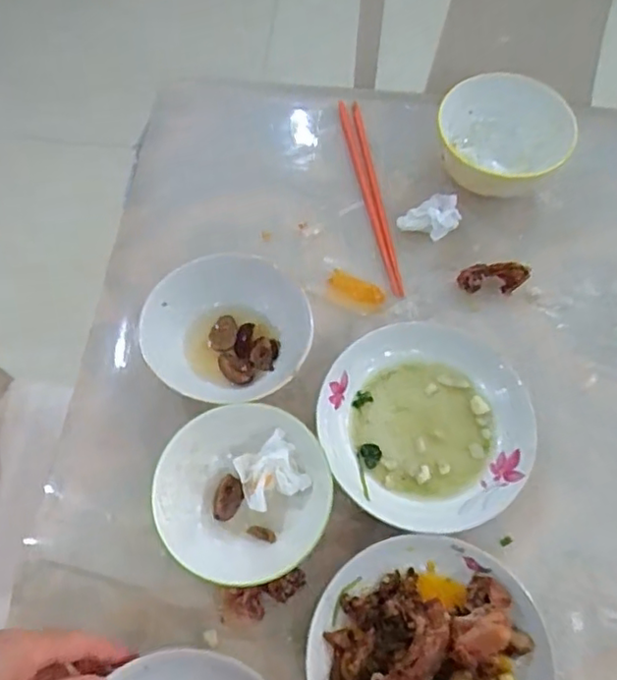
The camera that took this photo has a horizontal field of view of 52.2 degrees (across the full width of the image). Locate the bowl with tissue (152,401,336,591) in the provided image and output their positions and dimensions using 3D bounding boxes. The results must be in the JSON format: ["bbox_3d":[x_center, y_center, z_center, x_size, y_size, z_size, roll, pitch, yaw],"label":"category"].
[{"bbox_3d":[-0.048,0.114,0.465,0.122,0.054,0.130,0,65,0],"label":"bowl with tissue"}]

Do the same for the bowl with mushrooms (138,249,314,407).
[{"bbox_3d":[-0.066,-0.005,0.531,0.136,0.058,0.113,-26,67,-11],"label":"bowl with mushrooms"}]

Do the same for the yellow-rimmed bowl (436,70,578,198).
[{"bbox_3d":[0.181,-0.187,0.599,0.121,0.068,0.113,0,65,0],"label":"yellow-rimmed bowl"}]

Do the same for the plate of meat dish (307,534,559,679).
[{"bbox_3d":[0.083,0.220,0.427,0.159,0.045,0.159,0,65,0],"label":"plate of meat dish"}]

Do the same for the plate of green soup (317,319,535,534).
[{"bbox_3d":[0.094,0.067,0.510,0.161,0.029,0.165,0,65,0],"label":"plate of green soup"}]

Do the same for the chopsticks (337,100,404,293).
[{"bbox_3d":[0.065,-0.145,0.625,0.023,0.009,0.232,-11,65,-5],"label":"chopsticks"}]

